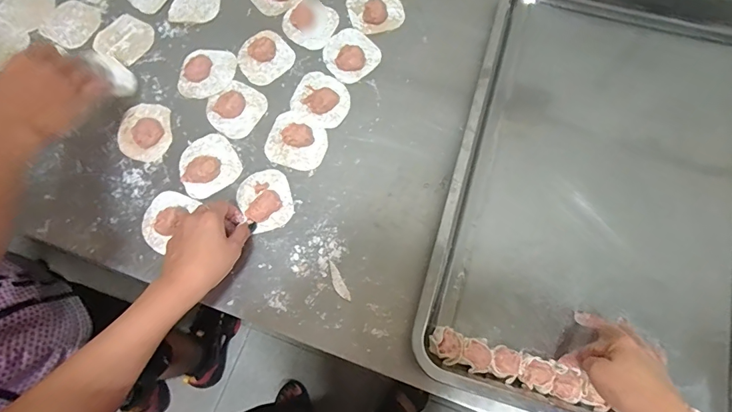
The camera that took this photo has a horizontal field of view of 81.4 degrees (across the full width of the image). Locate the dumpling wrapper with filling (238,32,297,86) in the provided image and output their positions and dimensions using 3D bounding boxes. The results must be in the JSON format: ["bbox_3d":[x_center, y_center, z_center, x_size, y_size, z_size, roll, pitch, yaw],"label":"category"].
[{"bbox_3d":[-0.144,-0.211,0.604,0.076,0.015,0.076,0,74,0],"label":"dumpling wrapper with filling"}]

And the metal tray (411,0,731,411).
[{"bbox_3d":[0.317,-0.052,0.523,0.388,0.054,0.621,17,73,5],"label":"metal tray"}]

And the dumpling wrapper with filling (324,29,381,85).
[{"bbox_3d":[-0.022,-0.216,0.596,0.076,0.017,0.079,40,77,11],"label":"dumpling wrapper with filling"}]

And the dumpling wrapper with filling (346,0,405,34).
[{"bbox_3d":[0.014,-0.291,0.616,0.078,0.028,0.070,-14,73,-5],"label":"dumpling wrapper with filling"}]

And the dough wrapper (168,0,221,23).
[{"bbox_3d":[-0.252,-0.303,0.633,0.069,0.004,0.077,13,73,4],"label":"dough wrapper"}]

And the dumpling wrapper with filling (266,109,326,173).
[{"bbox_3d":[-0.089,-0.088,0.551,0.077,0.023,0.076,0,72,0],"label":"dumpling wrapper with filling"}]

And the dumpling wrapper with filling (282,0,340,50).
[{"bbox_3d":[-0.082,-0.265,0.621,0.074,0.010,0.072,26,74,8],"label":"dumpling wrapper with filling"}]

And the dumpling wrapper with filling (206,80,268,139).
[{"bbox_3d":[-0.176,-0.135,0.570,0.073,0.020,0.077,34,75,10],"label":"dumpling wrapper with filling"}]

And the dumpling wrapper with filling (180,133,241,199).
[{"bbox_3d":[-0.205,-0.056,0.544,0.073,0.018,0.077,0,72,0],"label":"dumpling wrapper with filling"}]

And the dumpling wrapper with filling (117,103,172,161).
[{"bbox_3d":[-0.294,-0.102,0.563,0.068,0.020,0.081,9,73,3],"label":"dumpling wrapper with filling"}]

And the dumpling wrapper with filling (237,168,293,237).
[{"bbox_3d":[-0.125,-0.010,0.527,0.062,0.019,0.079,-18,74,-6],"label":"dumpling wrapper with filling"}]

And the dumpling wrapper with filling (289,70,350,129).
[{"bbox_3d":[-0.059,-0.147,0.575,0.079,0.015,0.068,32,75,9],"label":"dumpling wrapper with filling"}]

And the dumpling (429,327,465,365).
[{"bbox_3d":[0.088,0.151,0.464,0.037,0.032,0.033,41,77,12],"label":"dumpling"}]

